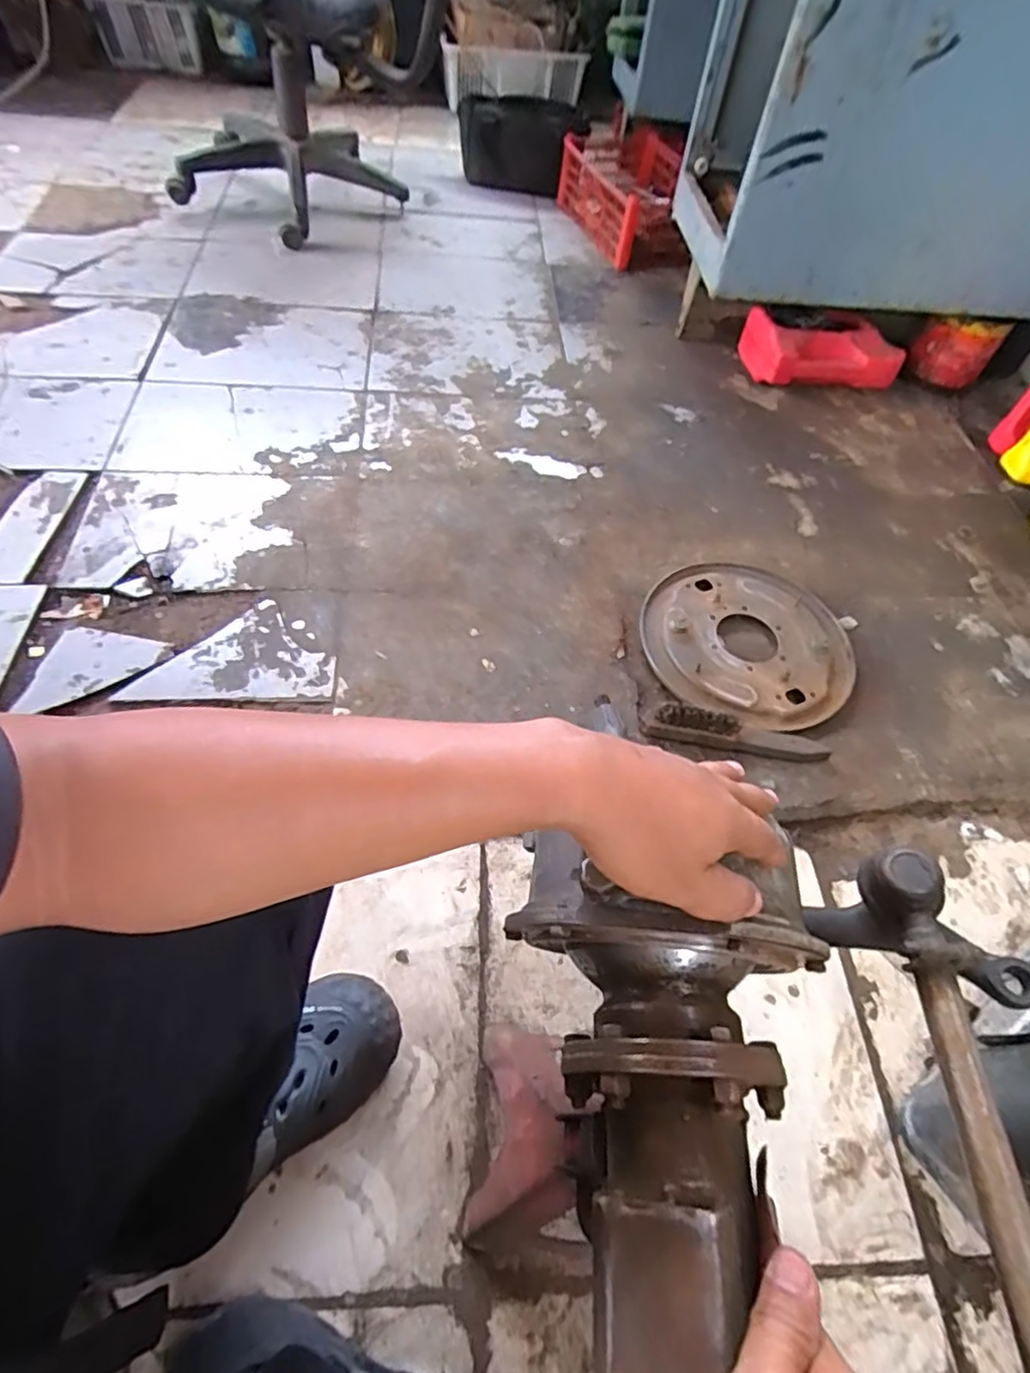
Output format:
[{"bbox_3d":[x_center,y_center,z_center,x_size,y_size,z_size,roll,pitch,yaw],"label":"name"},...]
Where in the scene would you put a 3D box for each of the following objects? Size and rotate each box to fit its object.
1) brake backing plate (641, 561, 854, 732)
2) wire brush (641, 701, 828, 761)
[{"bbox_3d":[0.342,-0.068,0.929,0.292,0.022,0.292,2,58,-3],"label":"brake backing plate"},{"bbox_3d":[0.298,0.064,0.829,0.230,0.036,0.050,9,58,1],"label":"wire brush"}]

